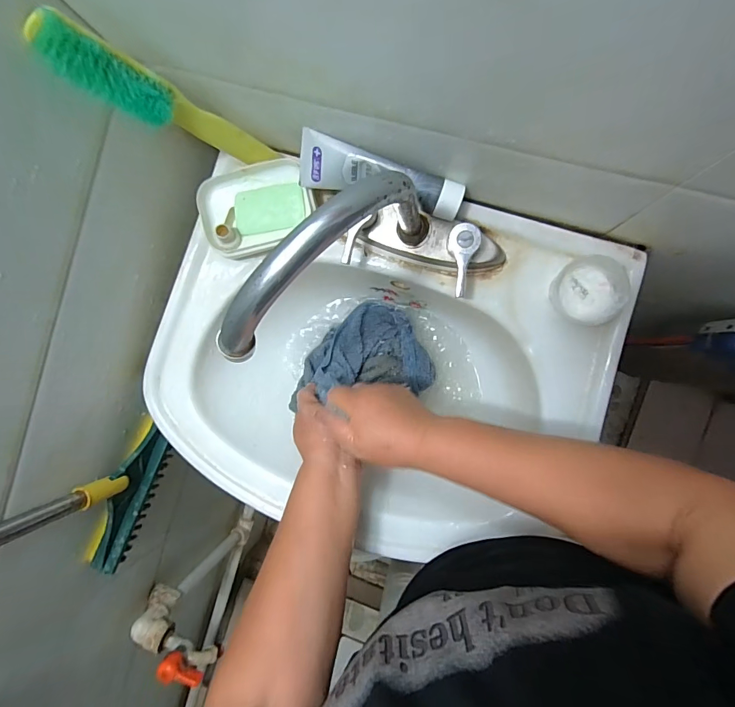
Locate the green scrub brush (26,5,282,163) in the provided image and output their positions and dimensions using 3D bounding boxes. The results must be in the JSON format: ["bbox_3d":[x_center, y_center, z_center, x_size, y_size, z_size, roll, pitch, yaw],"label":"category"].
[{"bbox_3d":[-0.160,-0.199,0.334,0.029,0.193,0.030,6,93,31],"label":"green scrub brush"}]

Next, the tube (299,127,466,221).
[{"bbox_3d":[0.011,-0.160,0.362,0.151,0.029,0.037,15,94,7],"label":"tube"}]

